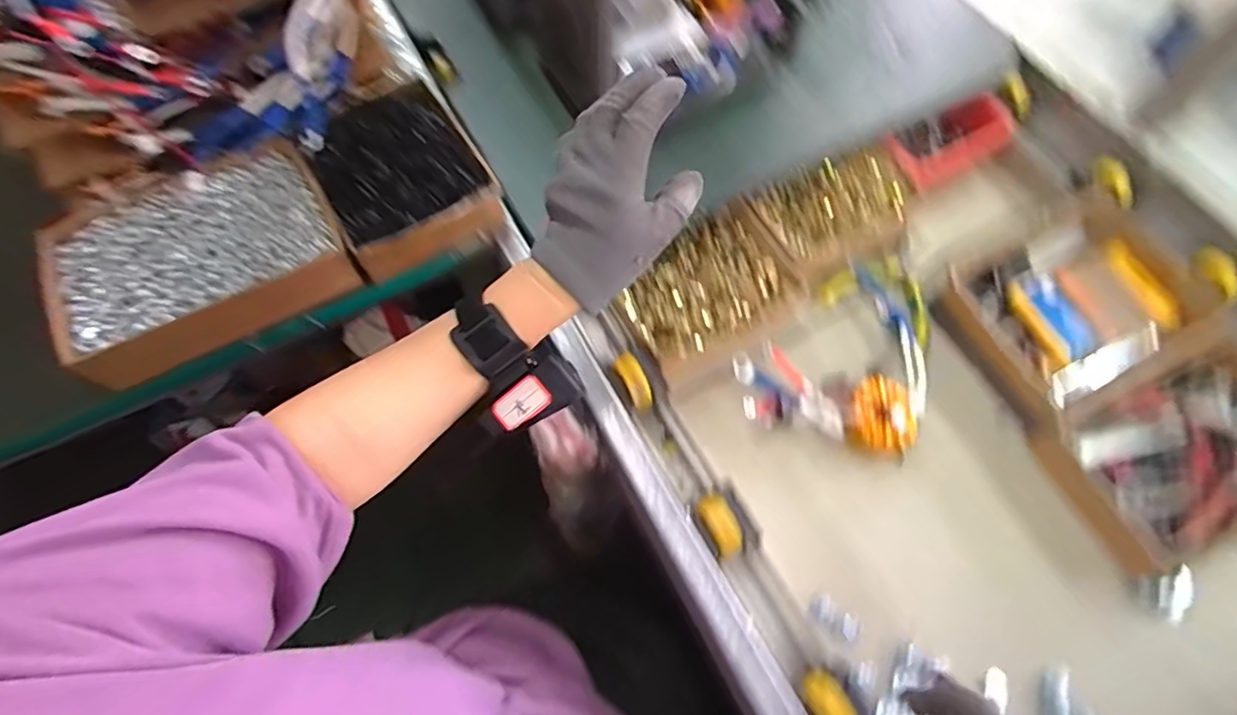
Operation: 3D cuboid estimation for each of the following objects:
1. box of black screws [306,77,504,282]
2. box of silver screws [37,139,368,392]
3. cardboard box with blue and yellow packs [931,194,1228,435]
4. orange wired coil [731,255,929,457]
[{"bbox_3d":[-0.202,-0.171,0.540,0.135,0.044,0.178,-27,69,-13],"label":"box of black screws"},{"bbox_3d":[-0.358,-0.087,0.510,0.224,0.049,0.161,-24,68,-12],"label":"box of silver screws"},{"bbox_3d":[0.449,-0.049,0.578,0.221,0.049,0.171,-25,68,-12],"label":"cardboard box with blue and yellow packs"},{"bbox_3d":[0.214,-0.017,0.567,0.161,0.043,0.206,19,66,7],"label":"orange wired coil"}]

